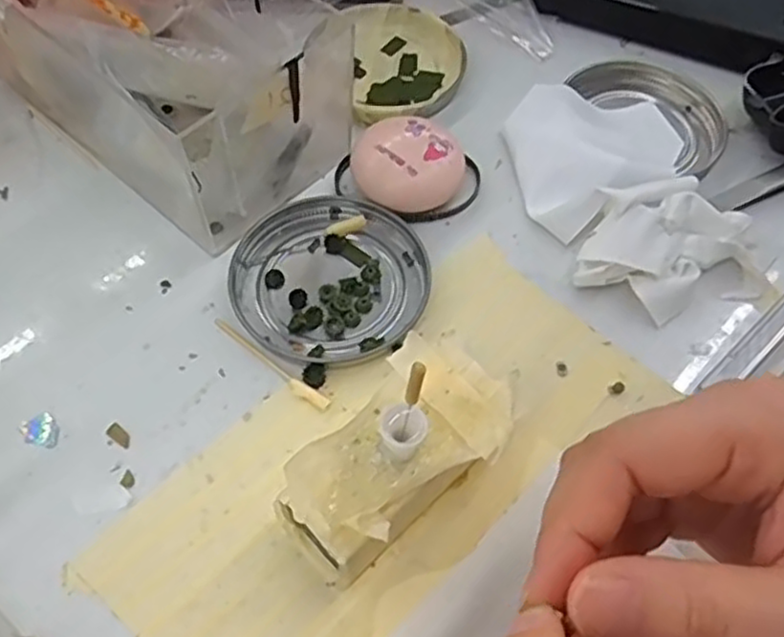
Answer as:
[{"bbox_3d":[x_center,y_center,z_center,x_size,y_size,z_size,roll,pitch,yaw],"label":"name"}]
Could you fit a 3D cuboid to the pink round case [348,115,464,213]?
[{"bbox_3d":[0.007,-0.066,0.319,0.047,0.024,0.040,8,59,3],"label":"pink round case"}]

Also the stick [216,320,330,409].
[{"bbox_3d":[-0.048,0.017,0.279,0.059,0.004,0.006,35,64,17],"label":"stick"}]

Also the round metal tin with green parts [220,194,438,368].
[{"bbox_3d":[-0.026,-0.018,0.298,0.076,0.009,0.075,1,59,-2],"label":"round metal tin with green parts"}]

